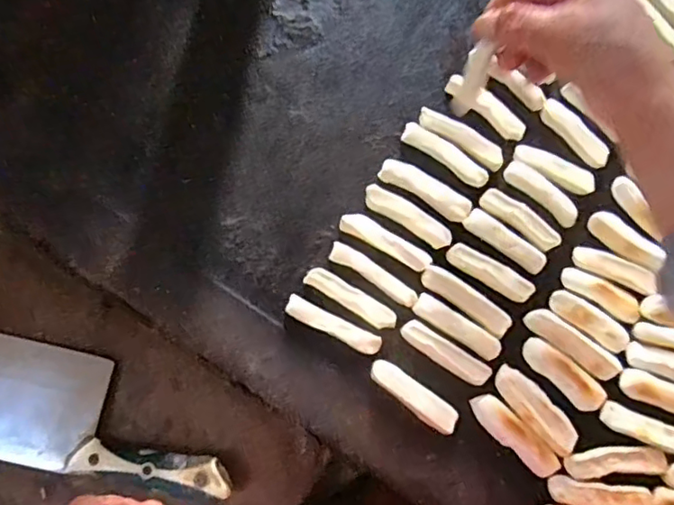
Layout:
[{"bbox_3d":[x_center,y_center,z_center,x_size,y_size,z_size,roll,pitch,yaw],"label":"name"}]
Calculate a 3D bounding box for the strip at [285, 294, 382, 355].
[{"bbox_3d":[-0.003,0.054,0.437,0.075,0.006,0.016,26,78,6],"label":"strip"}]

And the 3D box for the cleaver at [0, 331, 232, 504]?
[{"bbox_3d":[-0.232,0.125,0.472,0.303,0.019,0.095,12,77,2],"label":"cleaver"}]

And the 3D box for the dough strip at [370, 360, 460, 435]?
[{"bbox_3d":[0.055,0.105,0.428,0.071,0.012,0.020,35,79,7],"label":"dough strip"}]

